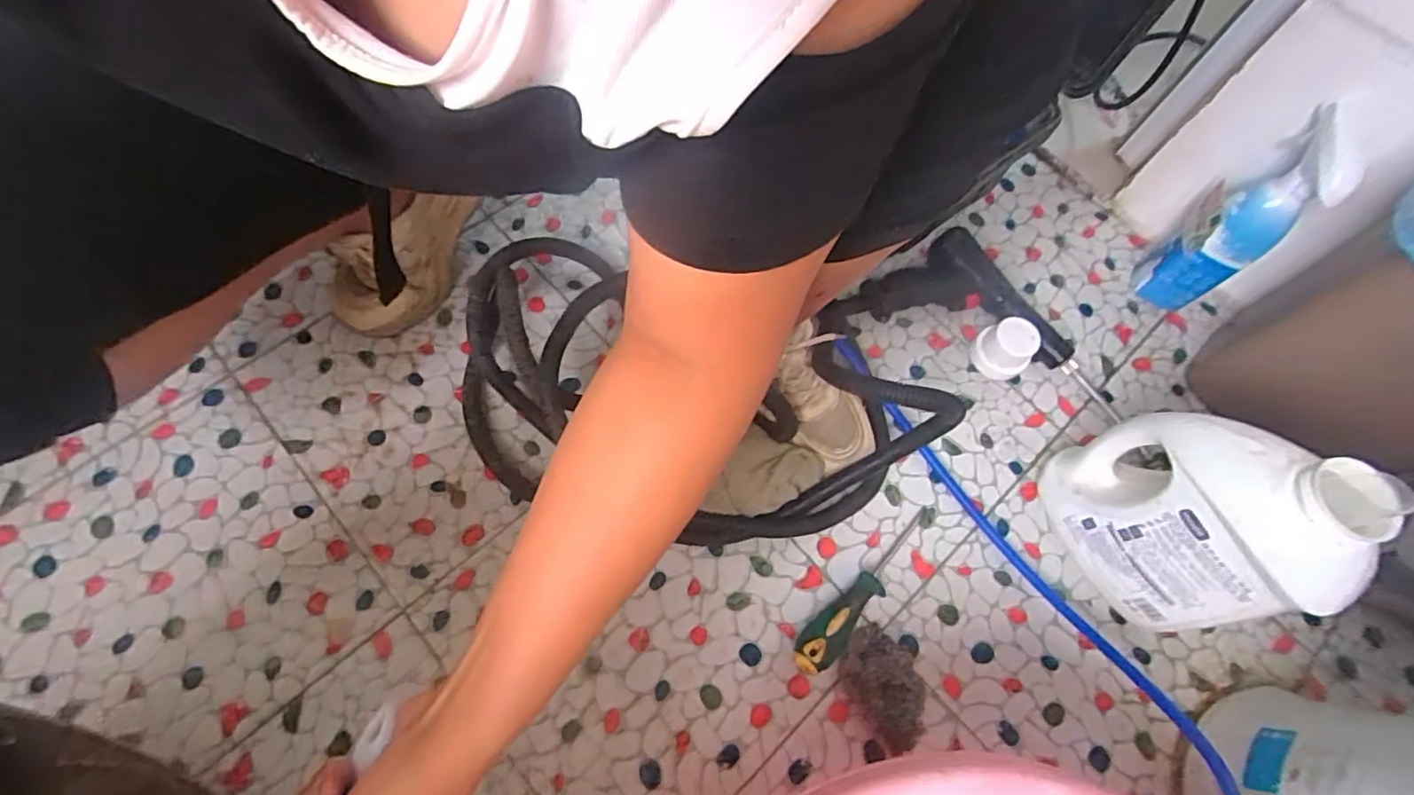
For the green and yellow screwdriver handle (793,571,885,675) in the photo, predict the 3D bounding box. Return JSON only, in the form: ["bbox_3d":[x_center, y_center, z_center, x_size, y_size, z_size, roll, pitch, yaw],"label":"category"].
[{"bbox_3d":[0.115,0.192,0.537,0.034,0.027,0.101,43,70,13],"label":"green and yellow screwdriver handle"}]

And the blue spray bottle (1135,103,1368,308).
[{"bbox_3d":[0.466,-0.151,0.558,0.058,0.212,0.068,-36,74,-18],"label":"blue spray bottle"}]

